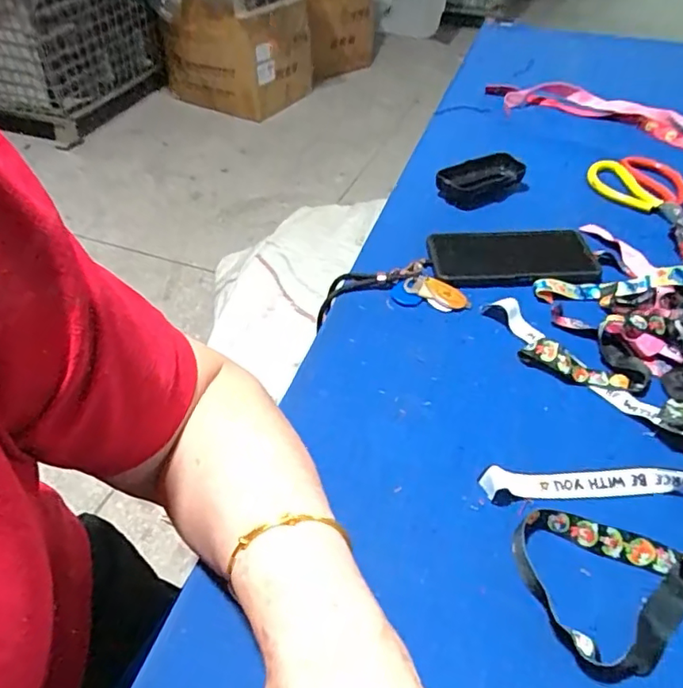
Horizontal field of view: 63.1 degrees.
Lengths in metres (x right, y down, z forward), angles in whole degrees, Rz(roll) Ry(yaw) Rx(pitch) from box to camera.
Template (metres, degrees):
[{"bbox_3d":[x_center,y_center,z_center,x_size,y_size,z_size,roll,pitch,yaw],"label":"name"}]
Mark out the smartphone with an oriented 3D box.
[{"bbox_3d":[0.173,-0.090,0.558,0.163,0.015,0.078,-2,46,-3],"label":"smartphone"}]

